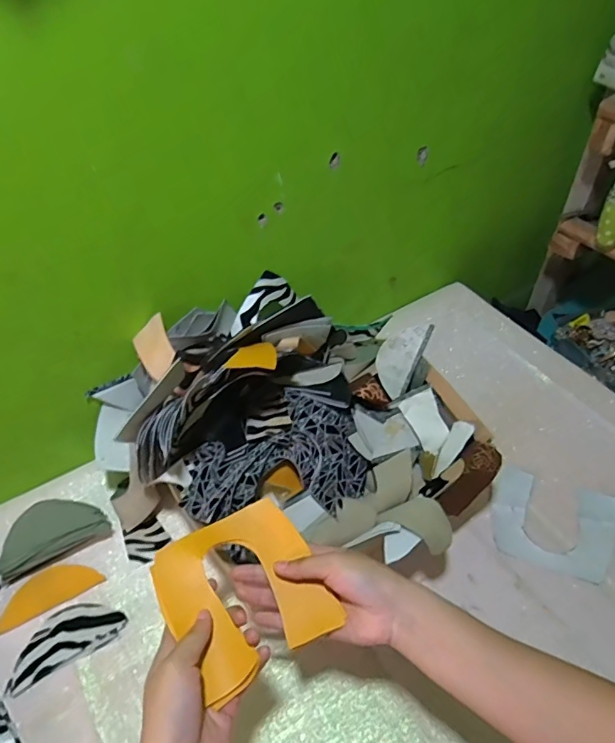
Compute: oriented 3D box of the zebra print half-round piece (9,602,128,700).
[{"bbox_3d":[-0.259,0.284,0.536,0.115,0.005,0.057,-25,52,-21],"label":"zebra print half-round piece"}]

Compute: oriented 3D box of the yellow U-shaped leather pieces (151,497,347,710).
[{"bbox_3d":[-0.052,0.178,0.410,0.121,0.041,0.119,-24,52,-20],"label":"yellow U-shaped leather pieces"}]

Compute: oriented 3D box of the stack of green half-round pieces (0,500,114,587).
[{"bbox_3d":[-0.306,0.192,0.595,0.126,0.034,0.068,-20,50,-17],"label":"stack of green half-round pieces"}]

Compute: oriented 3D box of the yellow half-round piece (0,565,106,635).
[{"bbox_3d":[-0.296,0.250,0.574,0.111,0.004,0.048,-24,51,-16],"label":"yellow half-round piece"}]

